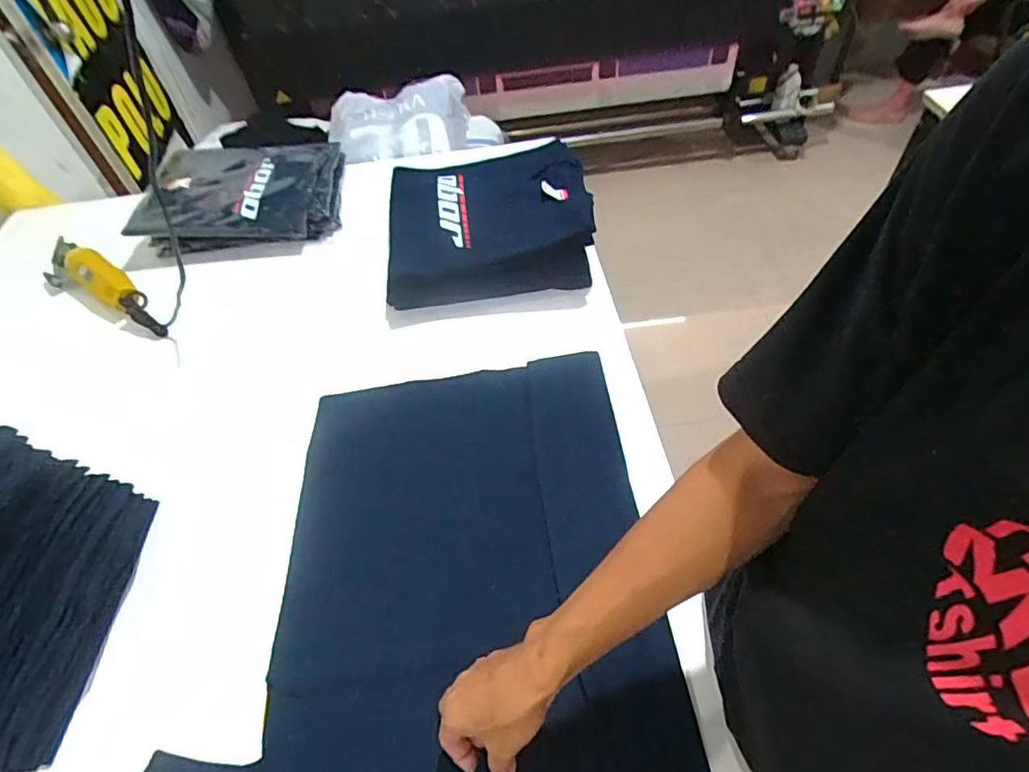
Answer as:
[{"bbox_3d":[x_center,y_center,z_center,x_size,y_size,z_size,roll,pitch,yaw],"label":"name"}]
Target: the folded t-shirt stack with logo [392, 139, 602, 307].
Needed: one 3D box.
[{"bbox_3d":[-0.044,-0.286,0.935,0.339,0.102,0.288,-6,51,0],"label":"folded t-shirt stack with logo"}]

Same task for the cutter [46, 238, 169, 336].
[{"bbox_3d":[-0.710,-0.169,0.940,0.332,0.060,0.086,27,58,25],"label":"cutter"}]

